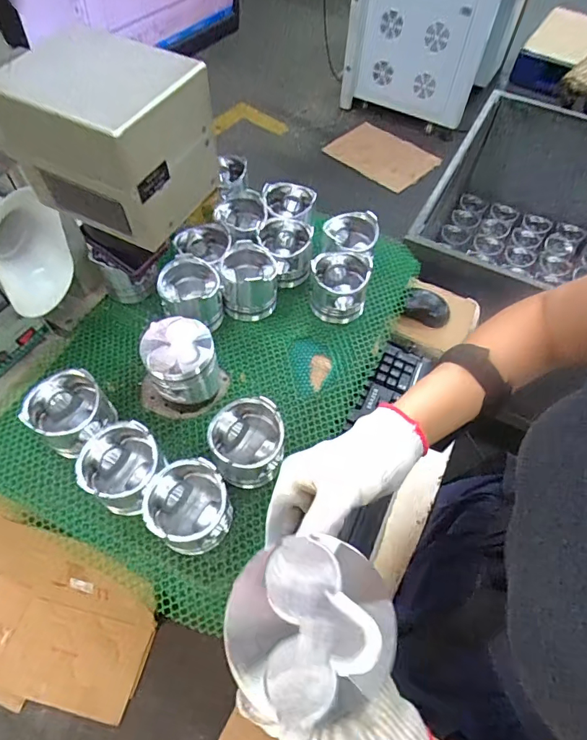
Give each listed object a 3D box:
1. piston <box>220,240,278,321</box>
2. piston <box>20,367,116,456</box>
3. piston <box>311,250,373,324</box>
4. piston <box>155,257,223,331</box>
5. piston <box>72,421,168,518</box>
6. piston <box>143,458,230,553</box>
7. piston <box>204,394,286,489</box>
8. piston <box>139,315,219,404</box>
[{"bbox_3d":[-0.069,-0.142,0.729,0.089,0.074,0.094,-2,58,-3],"label":"piston"},{"bbox_3d":[-0.285,0.058,0.597,0.086,0.085,0.090,1,57,-1],"label":"piston"},{"bbox_3d":[0.074,-0.135,0.736,0.092,0.080,0.095,-1,57,-2],"label":"piston"},{"bbox_3d":[-0.156,-0.116,0.704,0.086,0.091,0.084,-9,58,-8],"label":"piston"},{"bbox_3d":[-0.204,0.121,0.560,0.087,0.086,0.089,1,57,-1],"label":"piston"},{"bbox_3d":[-0.120,0.163,0.538,0.090,0.087,0.096,-25,62,-17],"label":"piston"},{"bbox_3d":[-0.059,0.095,0.583,0.089,0.087,0.089,1,57,-1],"label":"piston"},{"bbox_3d":[-0.148,-0.005,0.620,0.086,0.118,0.083,1,57,-1],"label":"piston"}]

